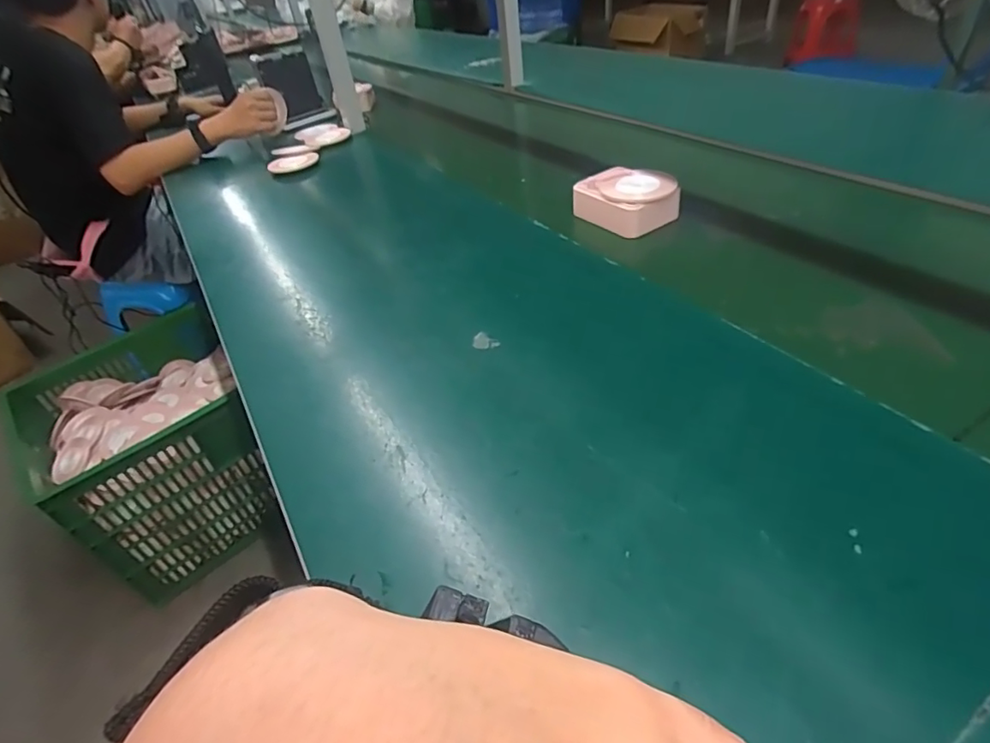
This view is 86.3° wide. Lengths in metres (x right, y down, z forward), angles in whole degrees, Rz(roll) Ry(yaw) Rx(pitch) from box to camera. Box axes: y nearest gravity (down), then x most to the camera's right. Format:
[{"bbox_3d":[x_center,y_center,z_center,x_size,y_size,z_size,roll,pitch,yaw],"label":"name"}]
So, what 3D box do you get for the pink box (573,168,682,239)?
[{"bbox_3d":[0.178,-0.240,0.731,0.106,0.044,0.120,-26,43,-19],"label":"pink box"}]

